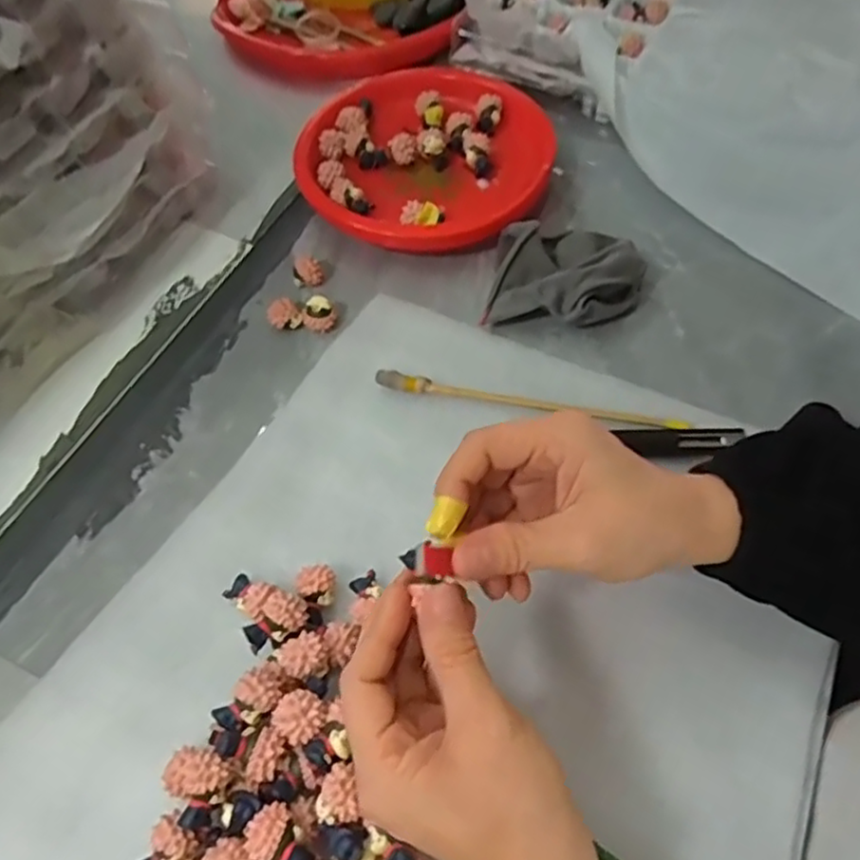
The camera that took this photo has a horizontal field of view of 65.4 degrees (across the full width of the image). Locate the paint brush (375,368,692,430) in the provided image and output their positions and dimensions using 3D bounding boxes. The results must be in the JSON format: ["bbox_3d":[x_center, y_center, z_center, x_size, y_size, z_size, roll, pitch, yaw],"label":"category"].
[{"bbox_3d":[0.058,-0.017,0.394,0.181,0.007,0.012,9,60,7],"label":"paint brush"}]

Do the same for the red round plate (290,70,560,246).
[{"bbox_3d":[-0.004,-0.193,0.488,0.175,0.036,0.169,-1,59,1],"label":"red round plate"}]

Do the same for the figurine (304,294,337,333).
[{"bbox_3d":[-0.071,-0.075,0.428,0.019,0.019,0.015,-16,60,-8],"label":"figurine"}]

